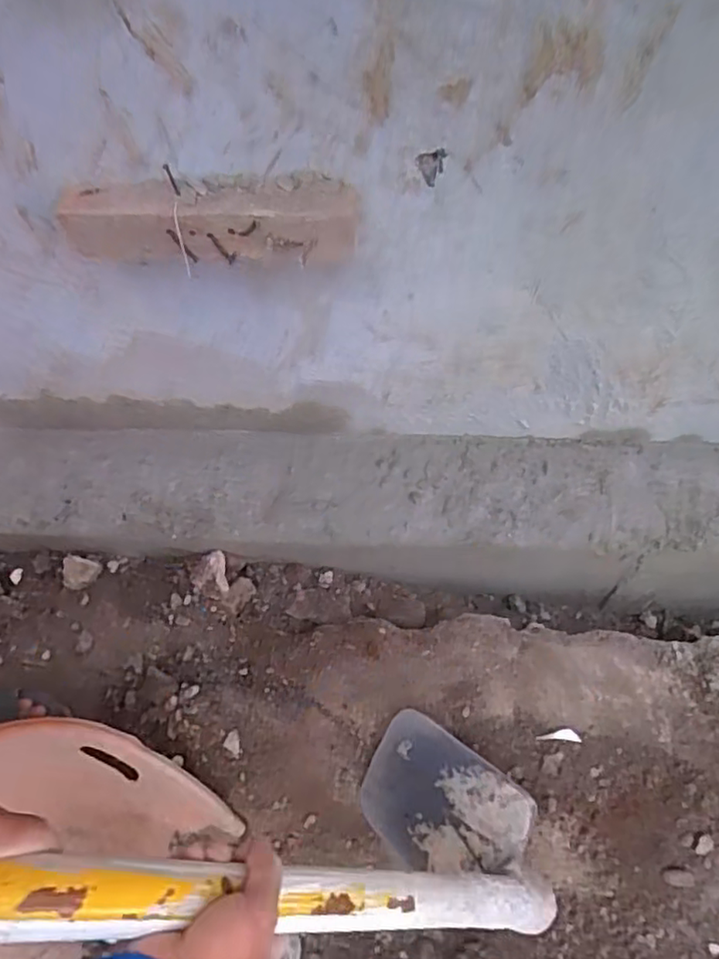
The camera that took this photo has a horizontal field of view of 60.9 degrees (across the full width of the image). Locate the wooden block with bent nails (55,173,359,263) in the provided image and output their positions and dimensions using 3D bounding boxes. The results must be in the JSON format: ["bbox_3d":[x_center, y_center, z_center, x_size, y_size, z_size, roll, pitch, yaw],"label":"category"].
[{"bbox_3d":[-0.136,-0.232,0.562,0.272,0.067,0.052,0,64,4],"label":"wooden block with bent nails"}]

